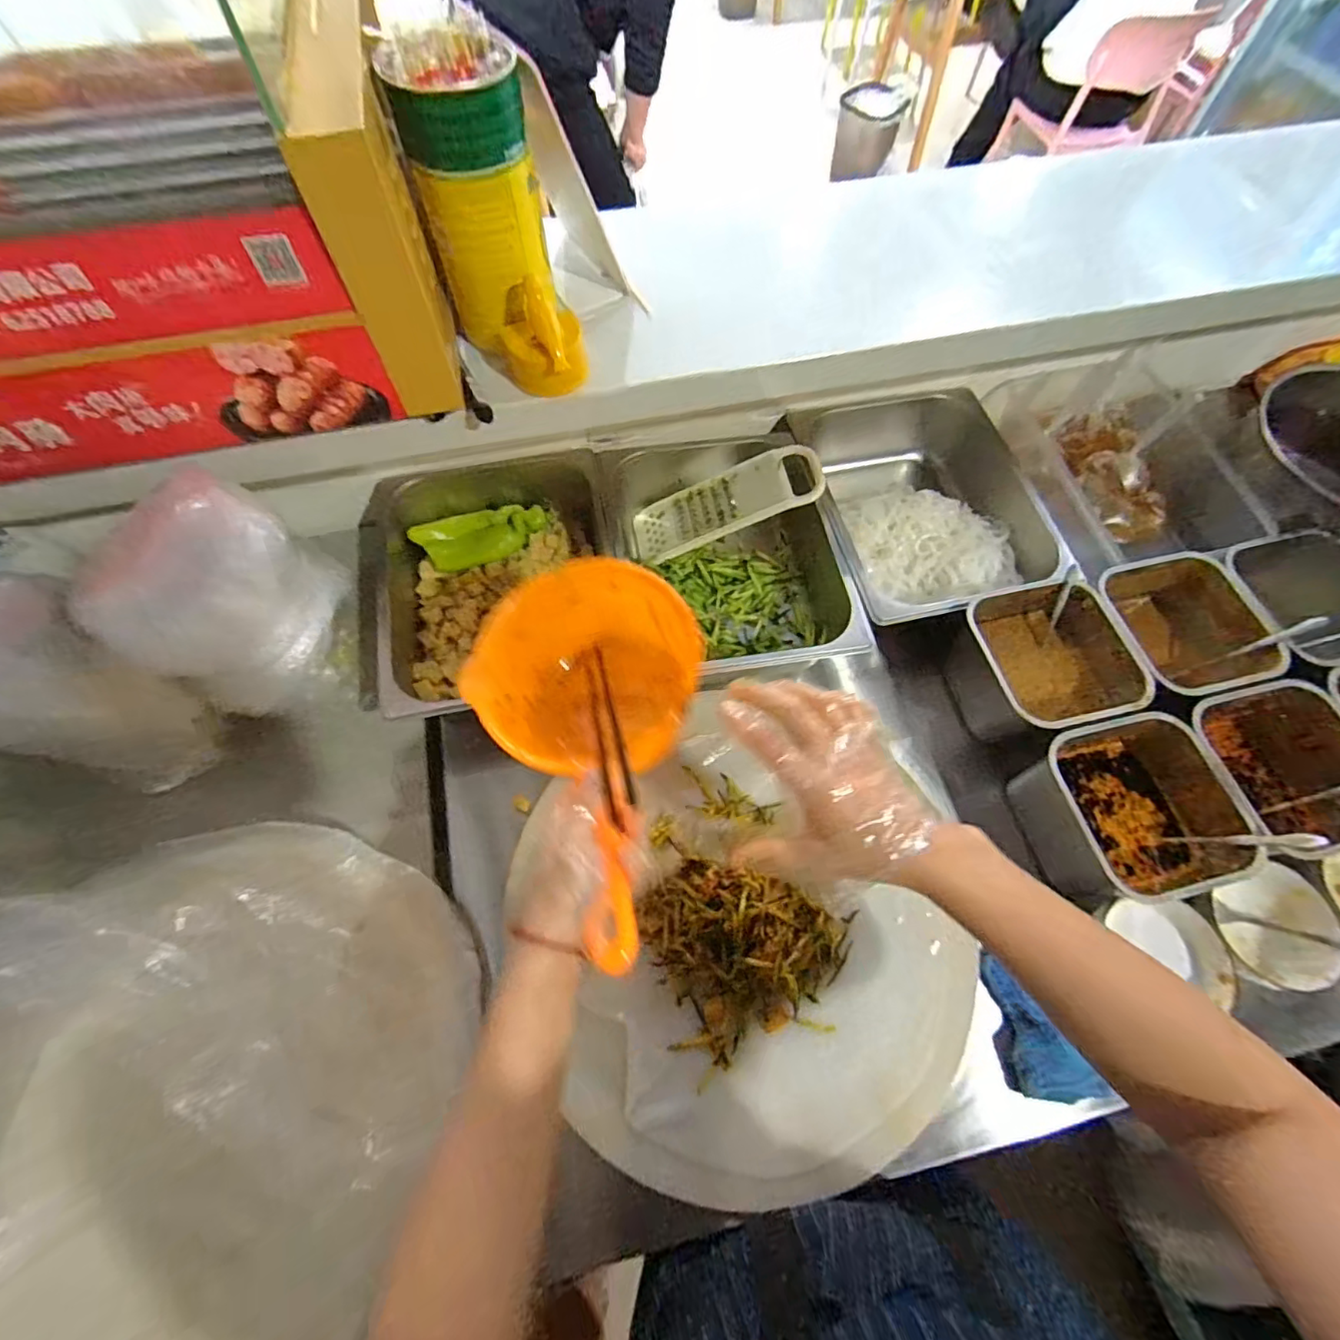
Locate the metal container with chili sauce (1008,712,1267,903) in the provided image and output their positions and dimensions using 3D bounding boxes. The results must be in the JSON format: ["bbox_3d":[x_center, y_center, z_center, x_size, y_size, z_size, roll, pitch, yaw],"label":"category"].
[{"bbox_3d":[0.450,0.142,0.585,0.157,0.097,0.158,-13,66,-7],"label":"metal container with chili sauce"}]

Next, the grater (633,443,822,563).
[{"bbox_3d":[0.068,-0.210,0.739,0.243,0.016,0.088,-19,64,17],"label":"grater"}]

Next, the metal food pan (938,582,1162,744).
[{"bbox_3d":[0.405,-0.005,0.650,0.157,0.099,0.166,-14,66,-7],"label":"metal food pan"}]

